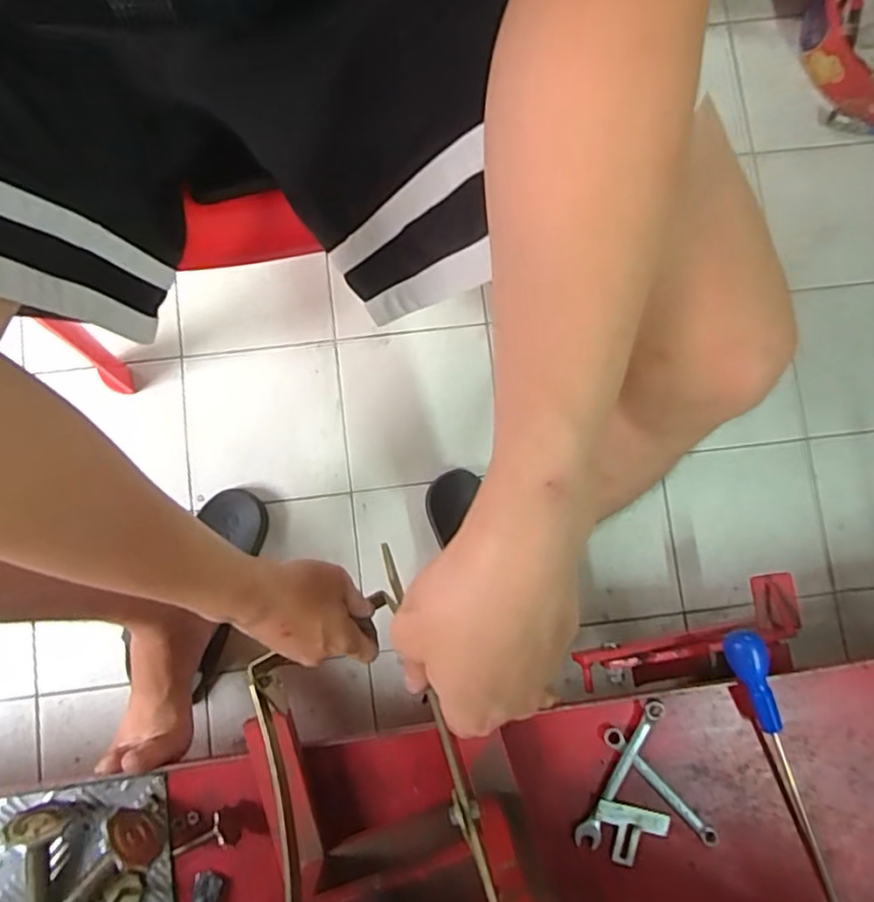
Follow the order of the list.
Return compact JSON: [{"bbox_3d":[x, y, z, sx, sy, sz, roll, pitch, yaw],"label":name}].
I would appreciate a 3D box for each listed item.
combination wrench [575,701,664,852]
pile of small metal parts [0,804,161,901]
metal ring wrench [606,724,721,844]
[{"bbox_3d":[0.169,0.296,0.565,0.021,0.009,0.145,30,80,5],"label":"combination wrench"},{"bbox_3d":[-0.303,0.356,0.523,0.122,0.045,0.099,0,83,-2],"label":"pile of small metal parts"},{"bbox_3d":[0.209,0.312,0.570,0.134,0.008,0.016,44,81,8],"label":"metal ring wrench"}]

